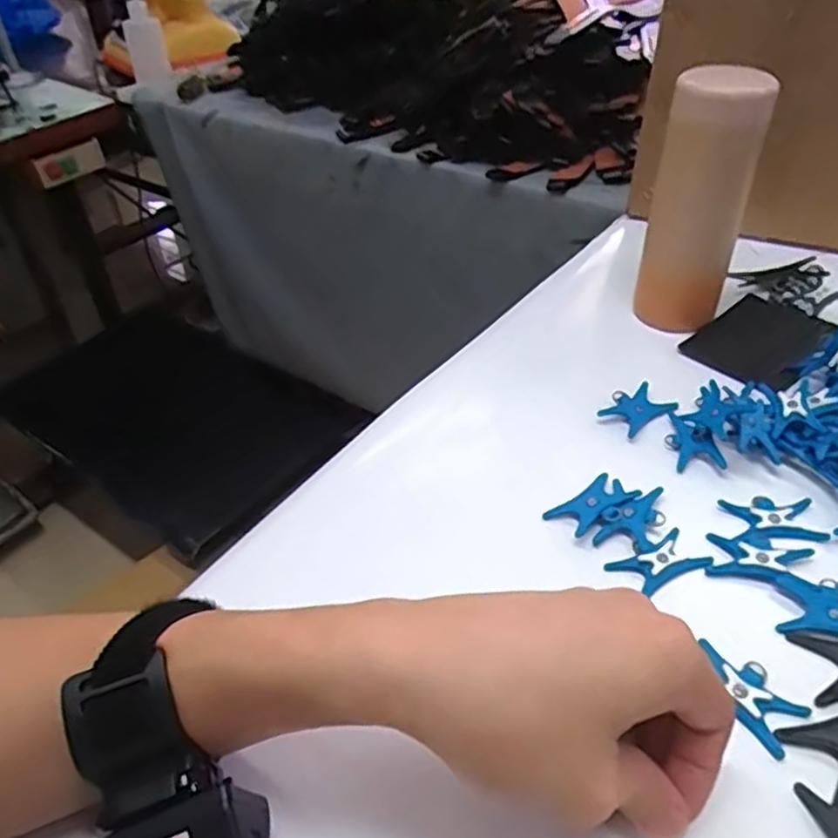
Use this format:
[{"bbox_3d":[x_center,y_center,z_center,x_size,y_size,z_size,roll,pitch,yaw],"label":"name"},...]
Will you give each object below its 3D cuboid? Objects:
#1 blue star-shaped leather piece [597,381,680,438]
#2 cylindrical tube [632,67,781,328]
[{"bbox_3d":[0.143,-0.007,0.451,0.047,0.005,0.027,-28,47,-26],"label":"blue star-shaped leather piece"},{"bbox_3d":[0.191,-0.145,0.481,0.047,0.168,0.052,-30,47,-27],"label":"cylindrical tube"}]

